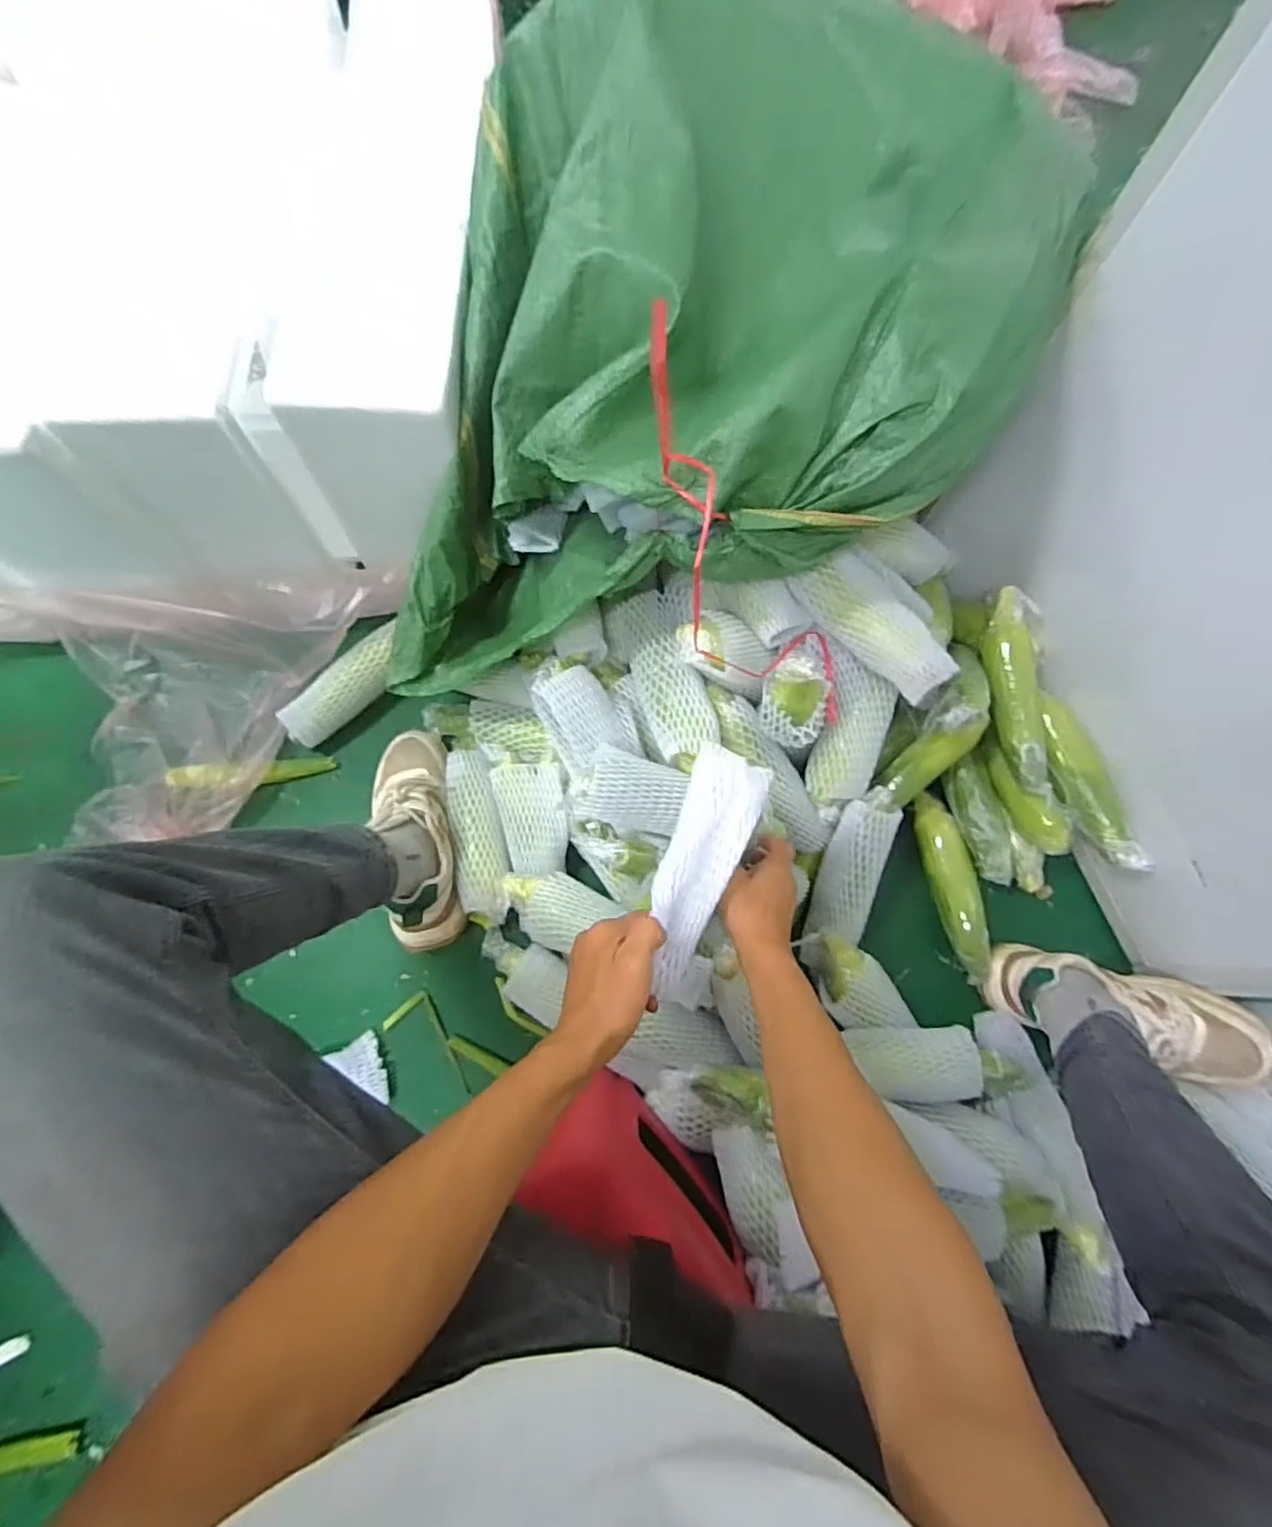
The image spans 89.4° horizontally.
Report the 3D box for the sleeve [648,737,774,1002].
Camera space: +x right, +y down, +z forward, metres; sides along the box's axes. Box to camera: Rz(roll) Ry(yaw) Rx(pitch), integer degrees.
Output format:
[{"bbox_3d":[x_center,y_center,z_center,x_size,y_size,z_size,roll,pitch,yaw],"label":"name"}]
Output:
[{"bbox_3d":[0.054,0.086,0.532,0.064,0.023,0.204,19,75,5],"label":"sleeve"}]

